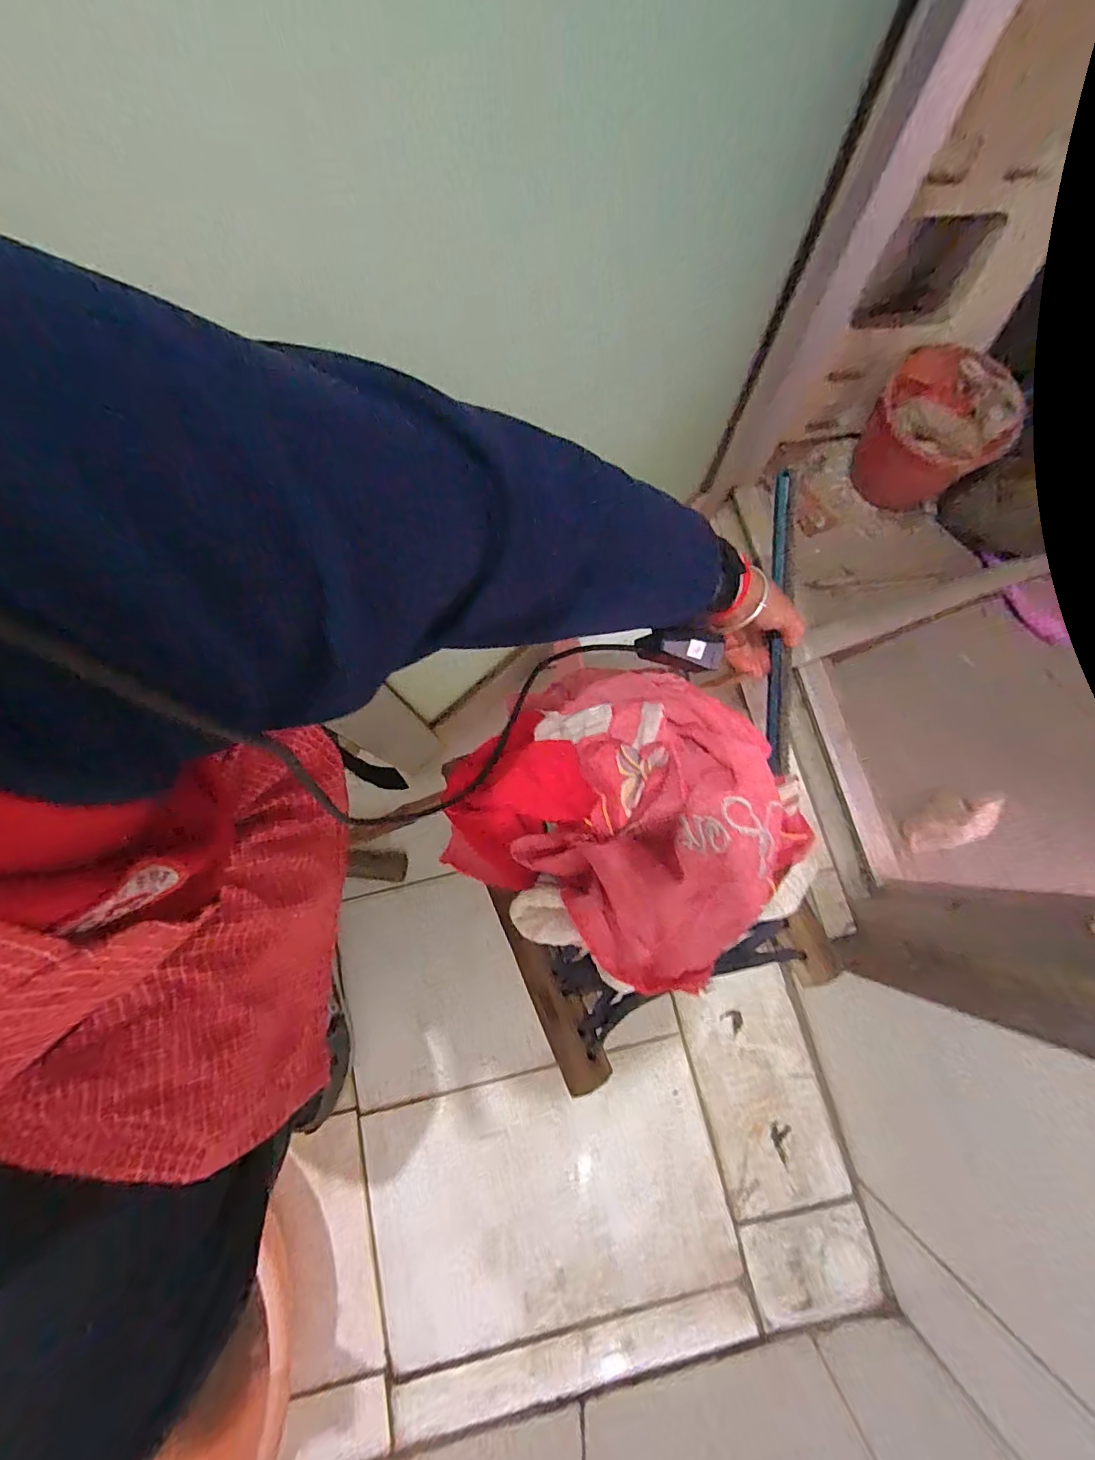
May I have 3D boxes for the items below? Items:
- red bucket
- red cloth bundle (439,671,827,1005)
[{"bbox_3d":[0.618,-0.476,0.850,0.181,0.175,0.181,0,77,1],"label":"red bucket"},{"bbox_3d":[0.061,0.067,0.380,0.251,0.101,0.208,38,80,9],"label":"red cloth bundle"}]

